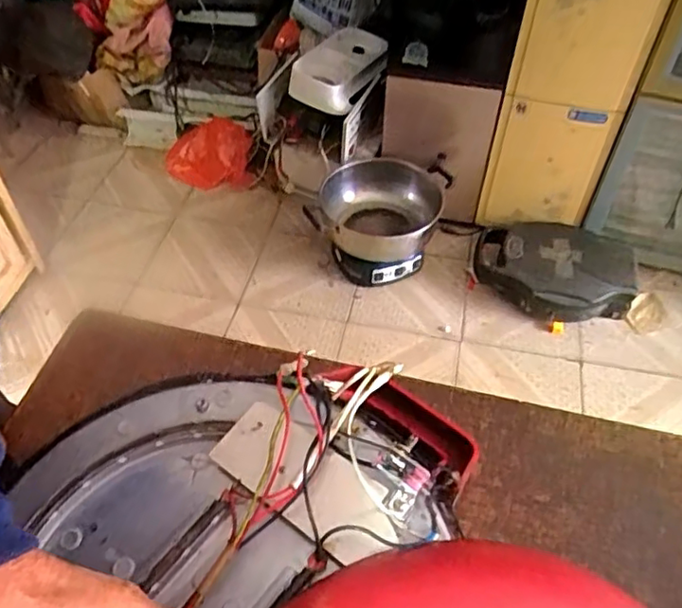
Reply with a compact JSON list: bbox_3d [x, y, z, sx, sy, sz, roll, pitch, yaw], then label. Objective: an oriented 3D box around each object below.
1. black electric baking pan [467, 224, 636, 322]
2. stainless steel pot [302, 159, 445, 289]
[{"bbox_3d":[0.577,-0.105,1.674,0.403,0.156,0.313,6,50,5],"label":"black electric baking pan"},{"bbox_3d":[0.092,-0.219,1.737,0.345,0.205,0.299,15,51,12],"label":"stainless steel pot"}]

